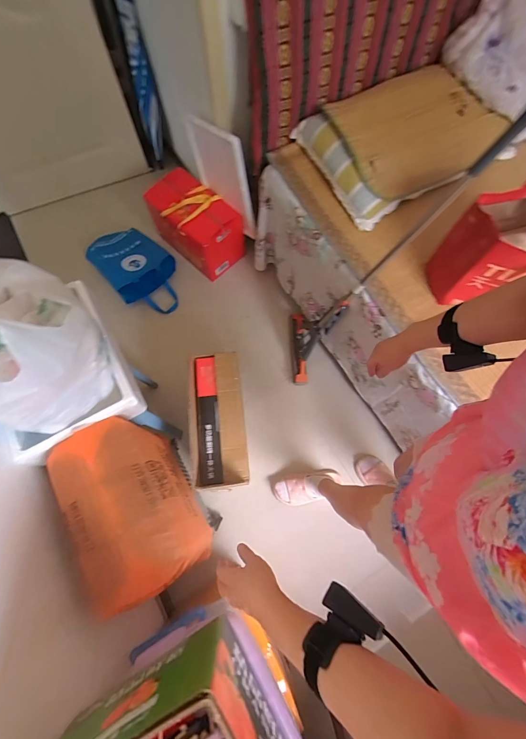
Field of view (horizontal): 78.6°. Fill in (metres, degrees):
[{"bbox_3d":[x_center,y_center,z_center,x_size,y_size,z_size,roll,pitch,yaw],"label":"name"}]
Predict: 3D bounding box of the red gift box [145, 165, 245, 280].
[{"bbox_3d":[-0.320,-0.712,1.586,0.450,0.310,0.265,43,75,13],"label":"red gift box"}]

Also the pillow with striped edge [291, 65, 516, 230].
[{"bbox_3d":[0.476,-0.836,1.142,0.622,0.121,0.453,-32,74,-12],"label":"pillow with striped edge"}]

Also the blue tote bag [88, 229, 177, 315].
[{"bbox_3d":[-0.636,-0.514,1.606,0.304,0.121,0.524,-40,76,-14],"label":"blue tote bag"}]

